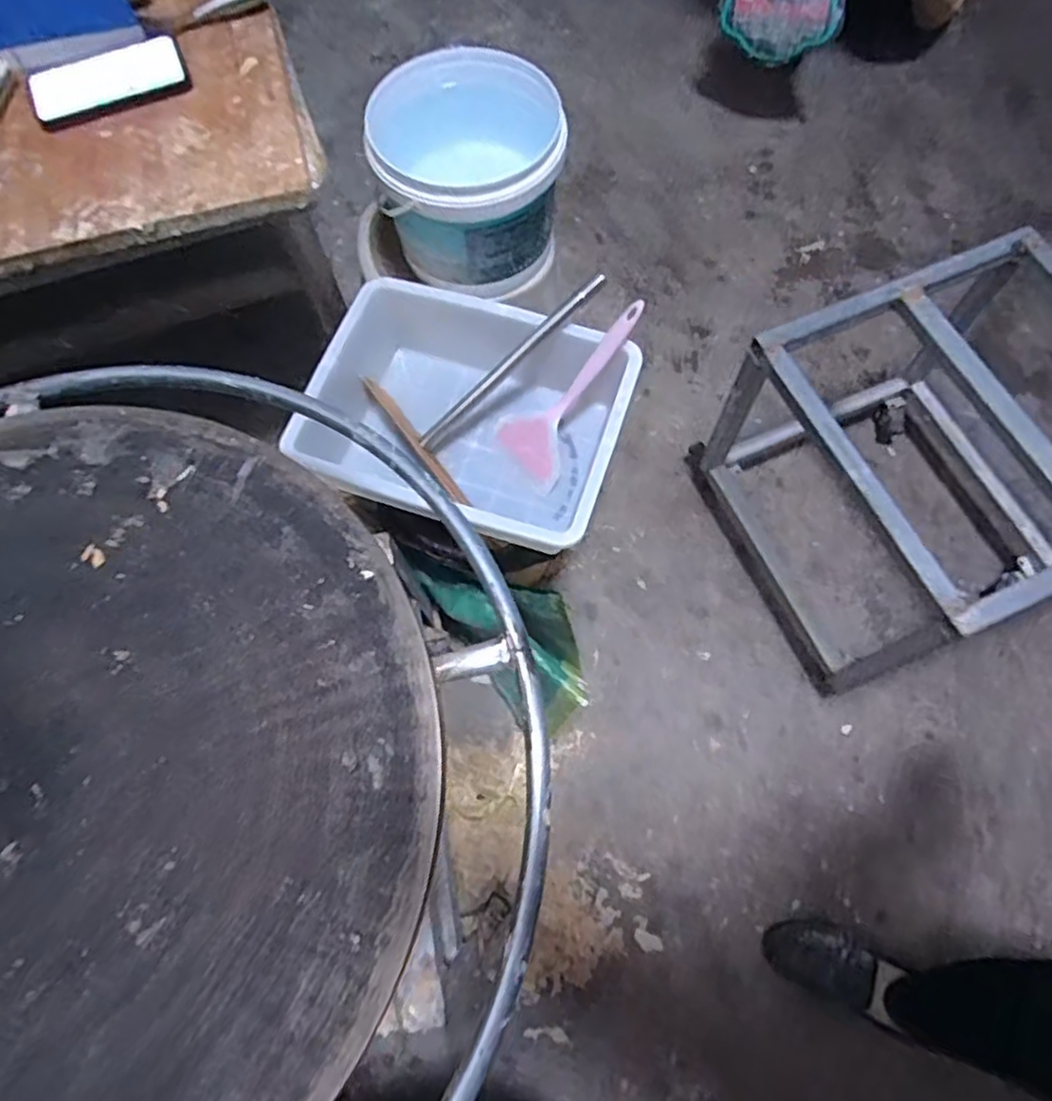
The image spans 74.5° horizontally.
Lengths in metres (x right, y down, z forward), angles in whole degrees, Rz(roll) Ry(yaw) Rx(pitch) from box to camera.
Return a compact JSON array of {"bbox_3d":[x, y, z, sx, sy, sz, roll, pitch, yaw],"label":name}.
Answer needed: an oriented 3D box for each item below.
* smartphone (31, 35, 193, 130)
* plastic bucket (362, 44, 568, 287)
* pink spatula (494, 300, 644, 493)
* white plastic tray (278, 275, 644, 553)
[{"bbox_3d":[-0.437,-0.490,0.724,0.156,0.014,0.075,-18,76,-2],"label":"smartphone"},{"bbox_3d":[-0.064,-0.468,0.846,0.220,0.159,0.230,5,68,2],"label":"plastic bucket"},{"bbox_3d":[0.055,-0.193,0.817,0.104,0.032,0.229,44,116,17],"label":"pink spatula"},{"bbox_3d":[-0.081,-0.155,0.860,0.386,0.136,0.282,19,69,7],"label":"white plastic tray"}]

